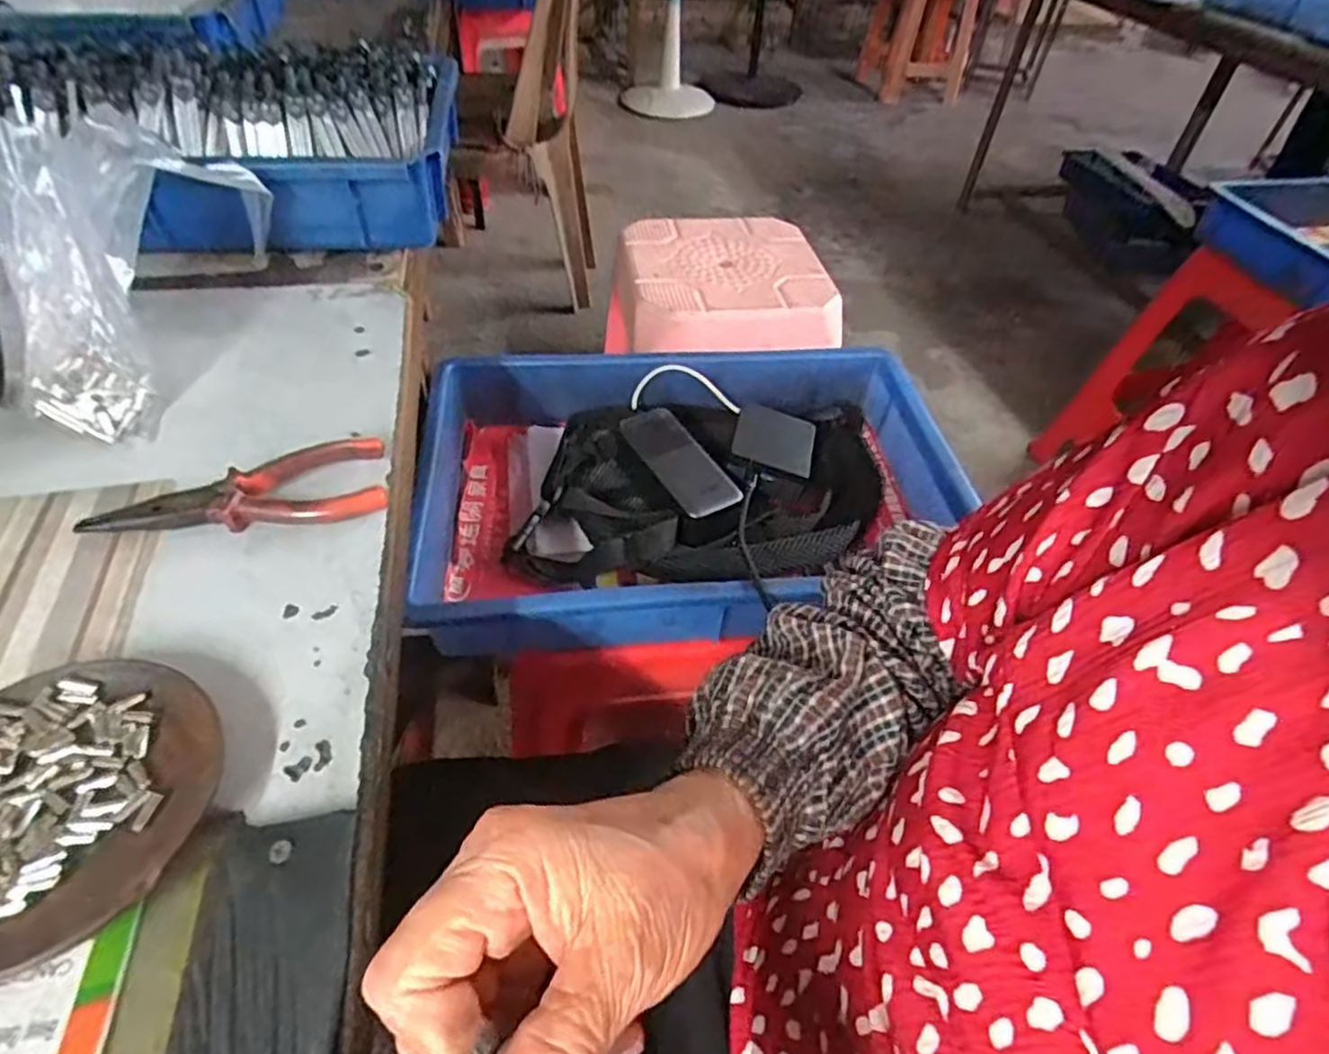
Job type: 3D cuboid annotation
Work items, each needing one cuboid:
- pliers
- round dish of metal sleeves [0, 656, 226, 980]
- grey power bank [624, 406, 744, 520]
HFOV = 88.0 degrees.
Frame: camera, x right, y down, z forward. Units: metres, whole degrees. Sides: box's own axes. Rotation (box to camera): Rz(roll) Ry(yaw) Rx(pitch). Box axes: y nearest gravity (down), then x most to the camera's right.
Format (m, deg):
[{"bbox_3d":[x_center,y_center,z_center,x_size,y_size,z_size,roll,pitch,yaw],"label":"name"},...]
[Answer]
[{"bbox_3d":[-0.224,-0.017,0.367,0.141,0.016,0.049,-9,49,-12],"label":"pliers"},{"bbox_3d":[-0.230,0.103,0.257,0.113,0.019,0.112,2,48,-3],"label":"round dish of metal sleeves"},{"bbox_3d":[0.014,-0.057,0.595,0.051,0.017,0.125,-26,55,-25],"label":"grey power bank"}]

